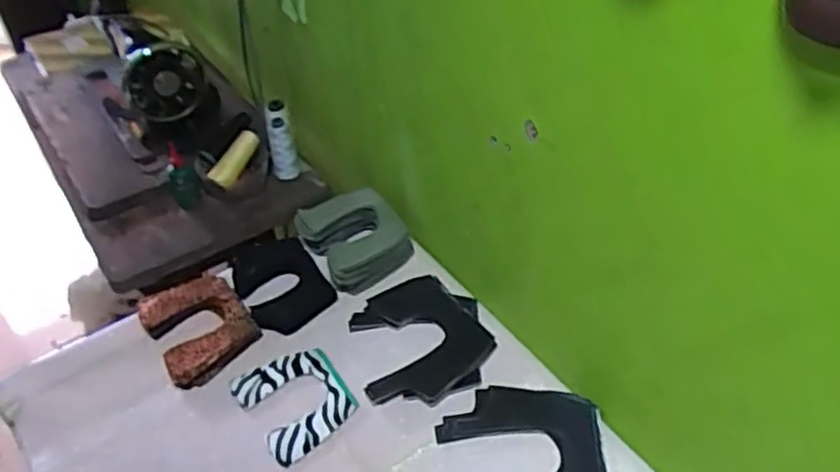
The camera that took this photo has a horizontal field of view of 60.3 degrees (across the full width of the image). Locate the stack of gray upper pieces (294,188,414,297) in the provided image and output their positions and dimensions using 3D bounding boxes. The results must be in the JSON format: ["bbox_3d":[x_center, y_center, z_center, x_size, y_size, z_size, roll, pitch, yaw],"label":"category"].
[{"bbox_3d":[-0.098,0.002,1.094,0.135,0.061,0.151,-27,48,-24],"label":"stack of gray upper pieces"}]

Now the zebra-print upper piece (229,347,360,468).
[{"bbox_3d":[-0.159,0.214,0.935,0.126,0.012,0.146,-25,47,-22],"label":"zebra-print upper piece"}]

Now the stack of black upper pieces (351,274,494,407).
[{"bbox_3d":[-0.001,0.139,0.981,0.174,0.017,0.193,-15,44,-14],"label":"stack of black upper pieces"}]

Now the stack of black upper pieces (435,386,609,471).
[{"bbox_3d":[0.122,0.259,0.858,0.191,0.013,0.181,-1,43,2],"label":"stack of black upper pieces"}]

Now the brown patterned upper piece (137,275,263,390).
[{"bbox_3d":[-0.306,0.126,1.009,0.132,0.037,0.159,-26,48,-24],"label":"brown patterned upper piece"}]

